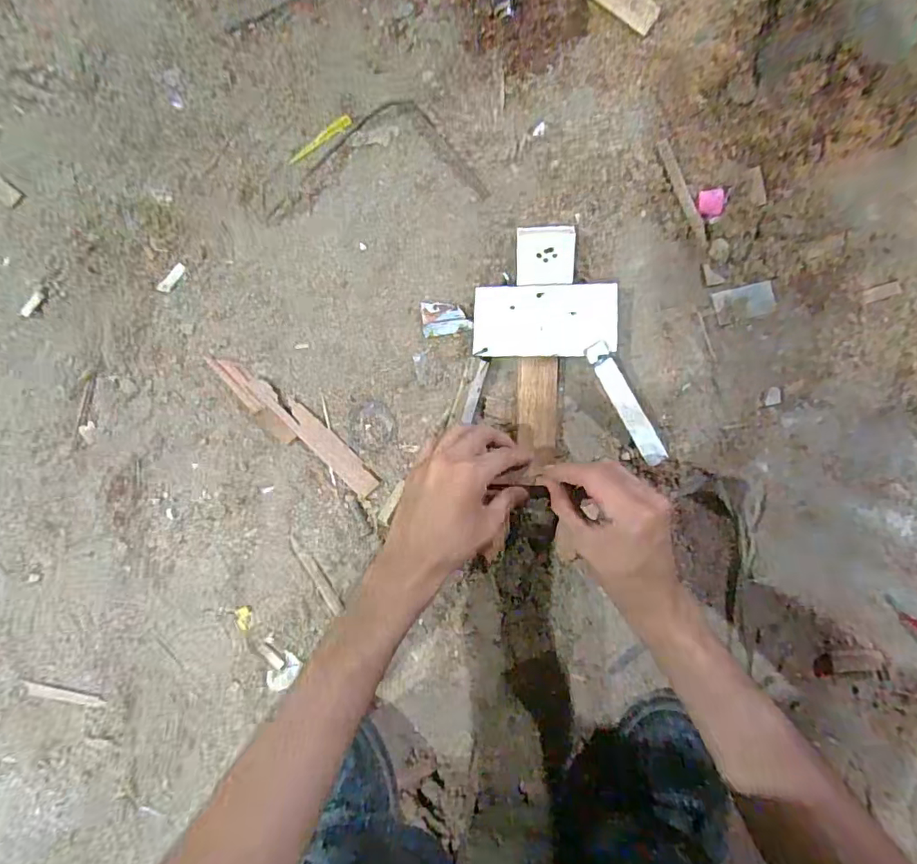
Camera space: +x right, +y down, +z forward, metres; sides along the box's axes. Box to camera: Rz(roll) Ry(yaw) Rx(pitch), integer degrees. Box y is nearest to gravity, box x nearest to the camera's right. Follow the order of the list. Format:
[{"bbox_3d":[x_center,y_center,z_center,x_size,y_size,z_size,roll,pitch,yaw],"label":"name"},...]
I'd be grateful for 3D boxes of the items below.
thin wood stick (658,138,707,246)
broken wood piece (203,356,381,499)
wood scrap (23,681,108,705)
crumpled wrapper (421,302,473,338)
[{"bbox_3d":[0.208,-0.221,0.488,0.012,0.004,0.101,-25,91,-1],"label":"thin wood stick"},{"bbox_3d":[-0.149,-0.006,0.479,0.182,0.004,0.032,38,90,-1],"label":"broken wood piece"},{"bbox_3d":[-0.352,0.235,0.473,0.074,0.004,0.013,10,90,-1],"label":"wood scrap"},{"bbox_3d":[-0.011,-0.102,0.480,0.044,0.007,0.030,-3,90,-1],"label":"crumpled wrapper"}]

